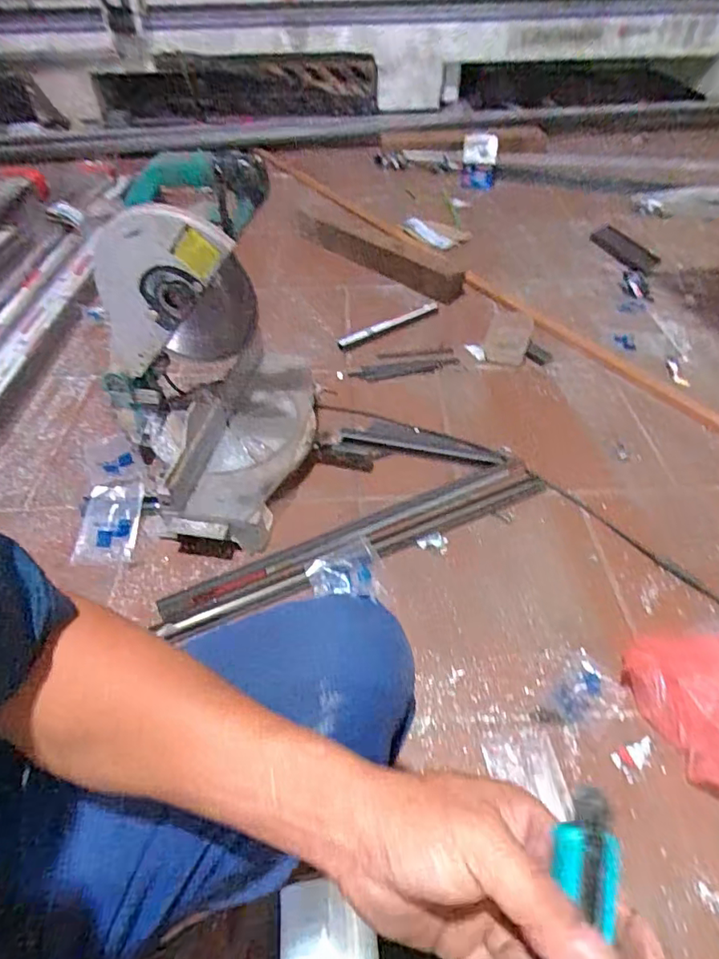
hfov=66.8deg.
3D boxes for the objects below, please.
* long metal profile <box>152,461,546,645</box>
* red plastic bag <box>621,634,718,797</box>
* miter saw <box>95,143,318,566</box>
[{"bbox_3d":[0.022,0.104,0.933,0.677,0.026,0.093,-21,49,-17],"label":"long metal profile"},{"bbox_3d":[0.458,0.277,0.710,0.154,0.102,0.186,-17,48,-14],"label":"red plastic bag"},{"bbox_3d":[-0.269,-0.217,0.920,0.345,0.469,0.498,-5,46,-2],"label":"miter saw"}]

